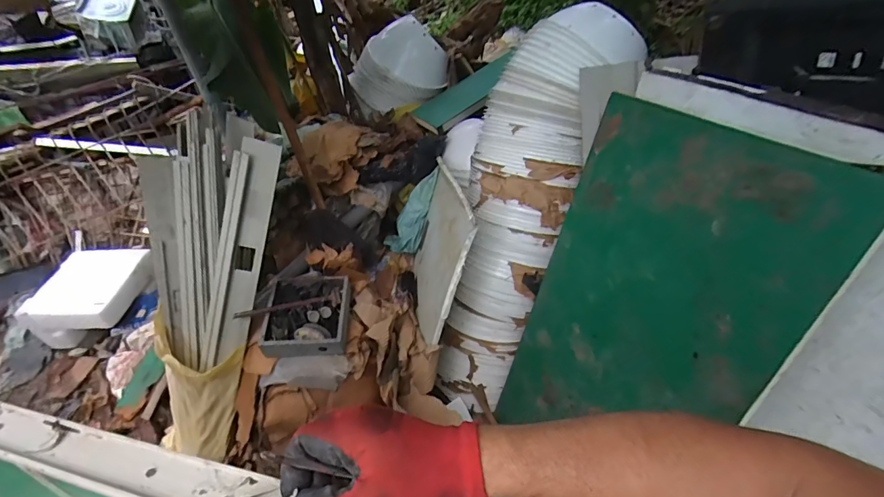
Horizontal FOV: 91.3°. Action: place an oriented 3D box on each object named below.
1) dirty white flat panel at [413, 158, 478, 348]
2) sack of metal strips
[{"bbox_3d":[-0.011,0.010,1.432,0.028,0.489,0.536,11,21,-15],"label":"dirty white flat panel"},{"bbox_3d":[-0.742,0.201,1.317,0.294,1.193,0.242,28,22,37],"label":"sack of metal strips"}]

